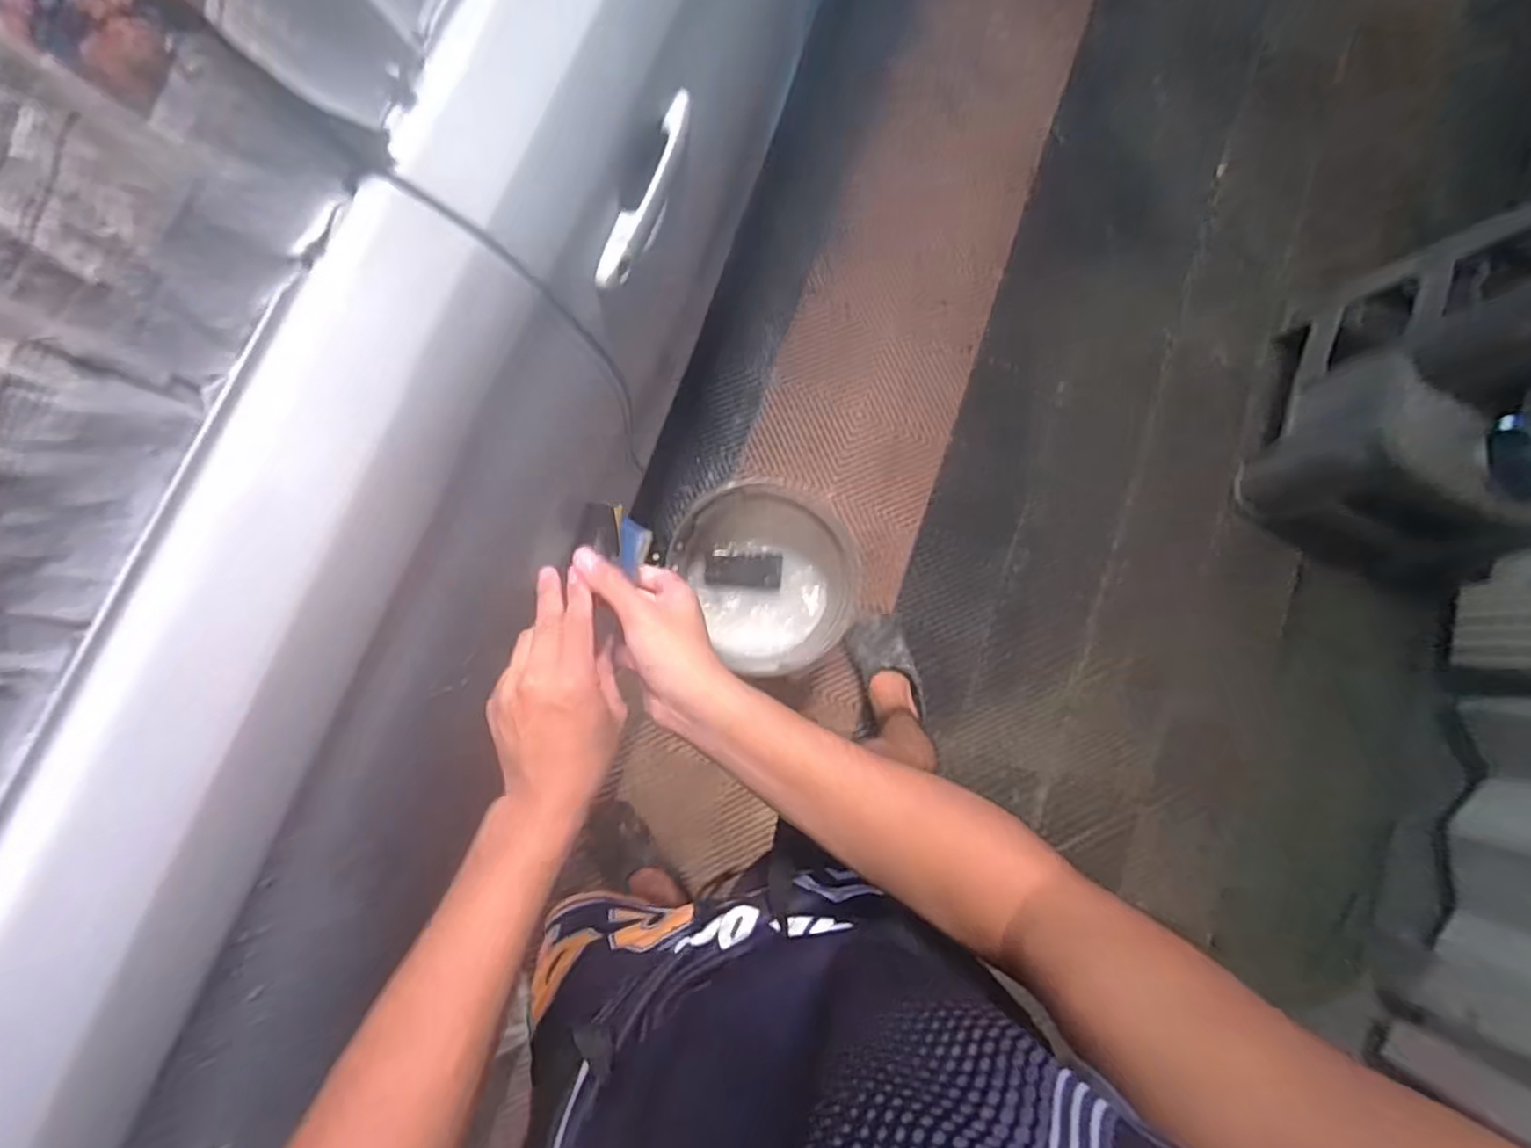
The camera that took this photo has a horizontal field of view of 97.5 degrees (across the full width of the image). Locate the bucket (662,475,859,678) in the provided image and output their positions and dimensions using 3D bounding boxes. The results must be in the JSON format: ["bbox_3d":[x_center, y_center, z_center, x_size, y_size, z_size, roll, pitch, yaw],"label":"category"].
[{"bbox_3d":[-0.004,-0.002,1.207,0.306,0.241,0.288,0,84,-4],"label":"bucket"}]

